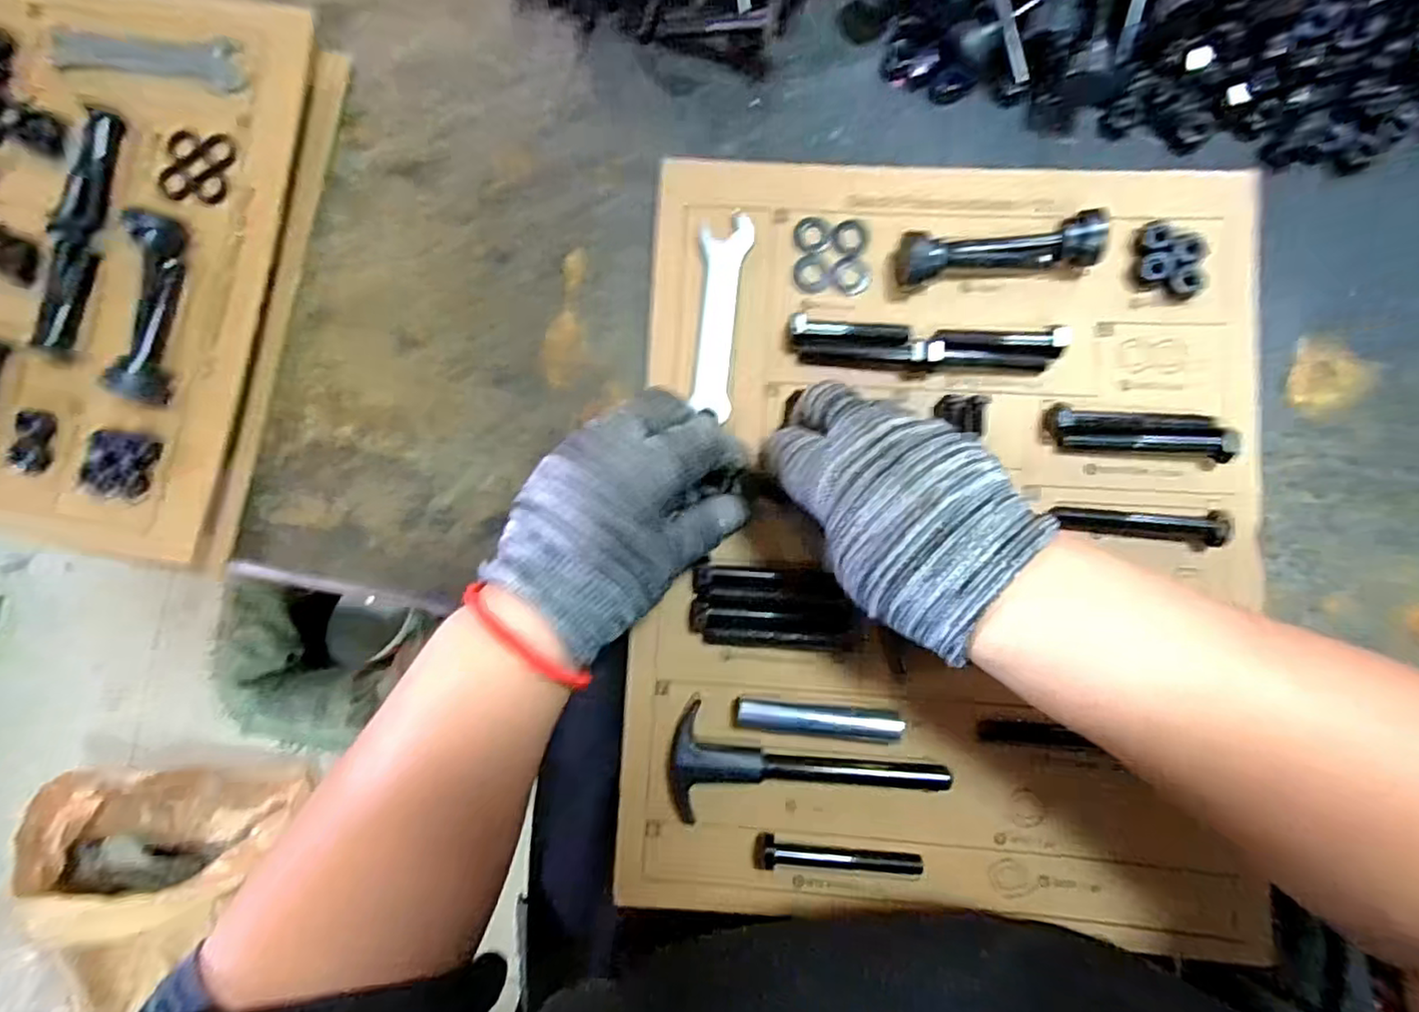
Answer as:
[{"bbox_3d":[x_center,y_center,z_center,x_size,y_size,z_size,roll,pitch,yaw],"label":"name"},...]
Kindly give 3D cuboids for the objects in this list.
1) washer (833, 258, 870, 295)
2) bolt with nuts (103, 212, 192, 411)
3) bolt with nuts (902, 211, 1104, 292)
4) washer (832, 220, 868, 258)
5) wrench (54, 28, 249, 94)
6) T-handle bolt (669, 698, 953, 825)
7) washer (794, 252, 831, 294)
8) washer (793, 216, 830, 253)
[{"bbox_3d":[0.075,-0.120,0.335,0.019,0.004,0.019,-1,85,3],"label":"washer"},{"bbox_3d":[-0.289,-0.103,0.332,0.024,0.014,0.096,6,85,4],"label":"bolt with nuts"},{"bbox_3d":[0.143,-0.127,0.321,0.097,0.024,0.024,-6,85,3],"label":"bolt with nuts"},{"bbox_3d":[0.074,-0.141,0.336,0.018,0.004,0.020,16,86,5],"label":"washer"},{"bbox_3d":[-0.299,-0.243,0.343,0.099,0.008,0.029,9,85,4],"label":"wrench"},{"bbox_3d":[0.047,0.130,0.310,0.131,0.013,0.050,6,85,4],"label":"T-handle bolt"},{"bbox_3d":[0.054,-0.122,0.336,0.019,0.004,0.022,1,85,3],"label":"washer"},{"bbox_3d":[0.054,-0.143,0.338,0.019,0.004,0.019,0,85,3],"label":"washer"}]

